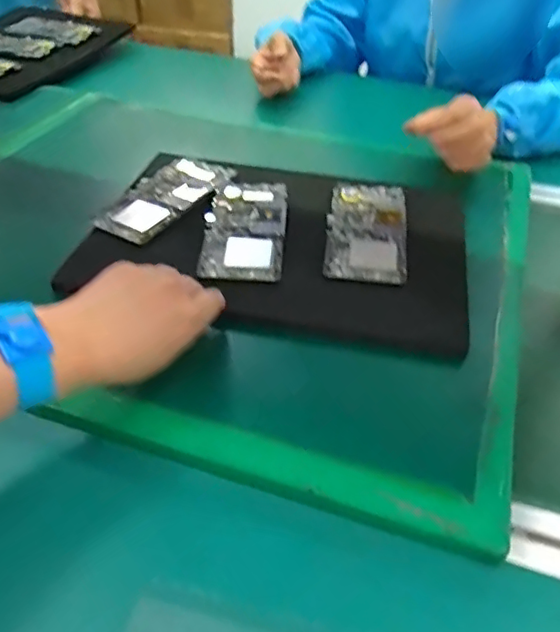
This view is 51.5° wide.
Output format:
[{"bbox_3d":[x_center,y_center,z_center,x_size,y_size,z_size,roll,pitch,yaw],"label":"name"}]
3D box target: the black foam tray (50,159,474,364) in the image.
[{"bbox_3d":[-0.003,-0.074,0.542,0.340,0.020,0.237,7,46,7],"label":"black foam tray"}]

